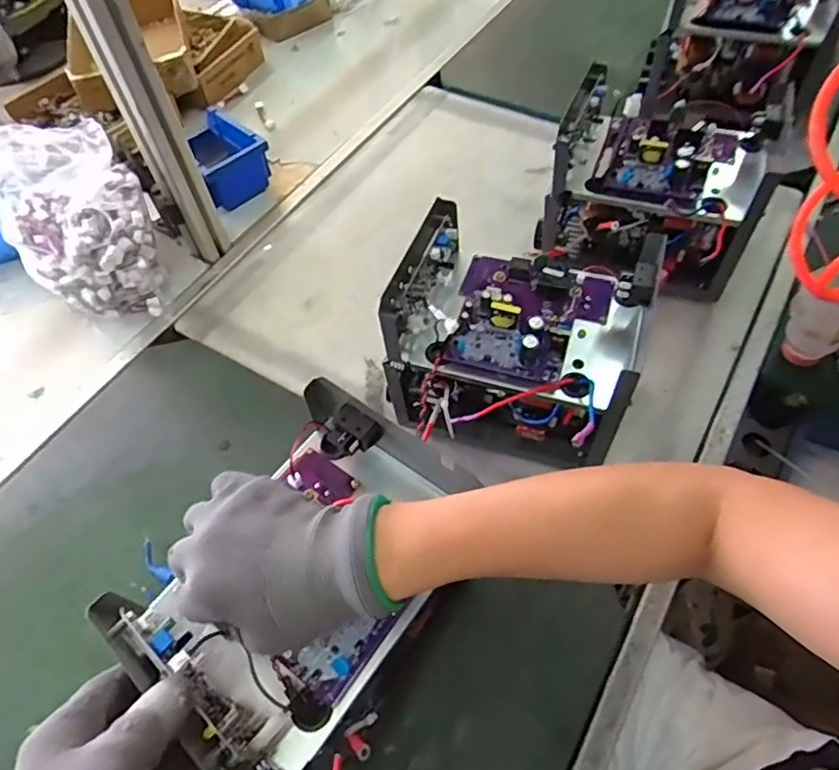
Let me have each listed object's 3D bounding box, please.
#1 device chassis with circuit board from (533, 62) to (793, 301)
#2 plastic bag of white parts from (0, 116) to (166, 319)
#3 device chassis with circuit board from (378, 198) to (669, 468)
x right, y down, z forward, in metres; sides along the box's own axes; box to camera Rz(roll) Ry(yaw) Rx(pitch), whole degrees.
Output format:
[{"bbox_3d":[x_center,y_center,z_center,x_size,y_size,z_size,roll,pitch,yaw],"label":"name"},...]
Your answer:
[{"bbox_3d":[0.255,-0.213,0.660,0.216,0.178,0.162,22,60,17],"label":"device chassis with circuit board"},{"bbox_3d":[-0.398,-0.190,0.702,0.154,0.195,0.189,-31,60,-16],"label":"plastic bag of white parts"},{"bbox_3d":[0.086,-0.036,0.557,0.209,0.177,0.157,11,58,10],"label":"device chassis with circuit board"}]

